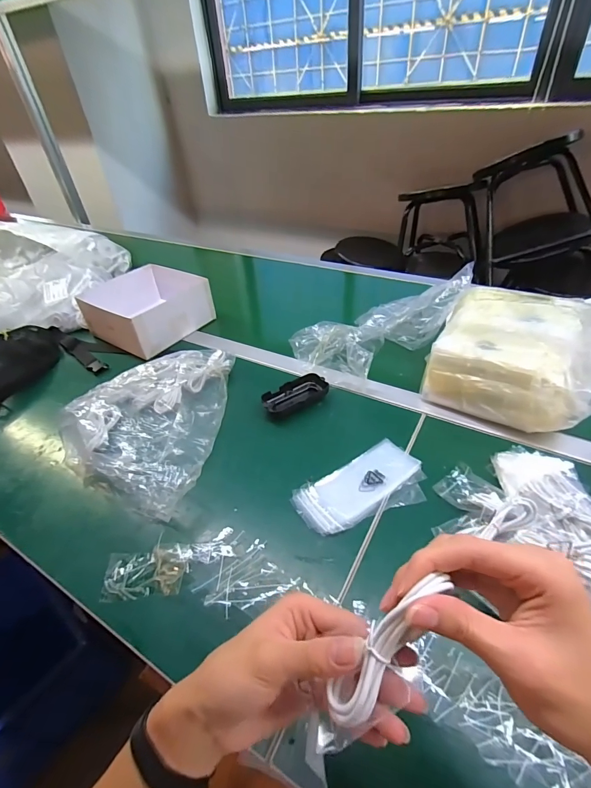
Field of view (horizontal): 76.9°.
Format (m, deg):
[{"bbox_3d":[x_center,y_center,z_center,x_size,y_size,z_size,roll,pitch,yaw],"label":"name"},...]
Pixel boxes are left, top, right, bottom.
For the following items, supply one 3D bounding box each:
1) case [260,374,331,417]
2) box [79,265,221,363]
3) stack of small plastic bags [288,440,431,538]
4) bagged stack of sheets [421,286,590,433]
[{"bbox_3d":[-0.001,0.002,0.620,0.107,0.024,0.050,-25,45,-21],"label":"case"},{"bbox_3d":[-0.327,-0.193,0.813,0.217,0.094,0.207,22,48,28],"label":"box"},{"bbox_3d":[0.088,0.125,0.485,0.174,0.012,0.096,-25,45,-21],"label":"stack of small plastic bags"},{"bbox_3d":[0.343,-0.065,0.568,0.229,0.116,0.225,19,46,25],"label":"bagged stack of sheets"}]

